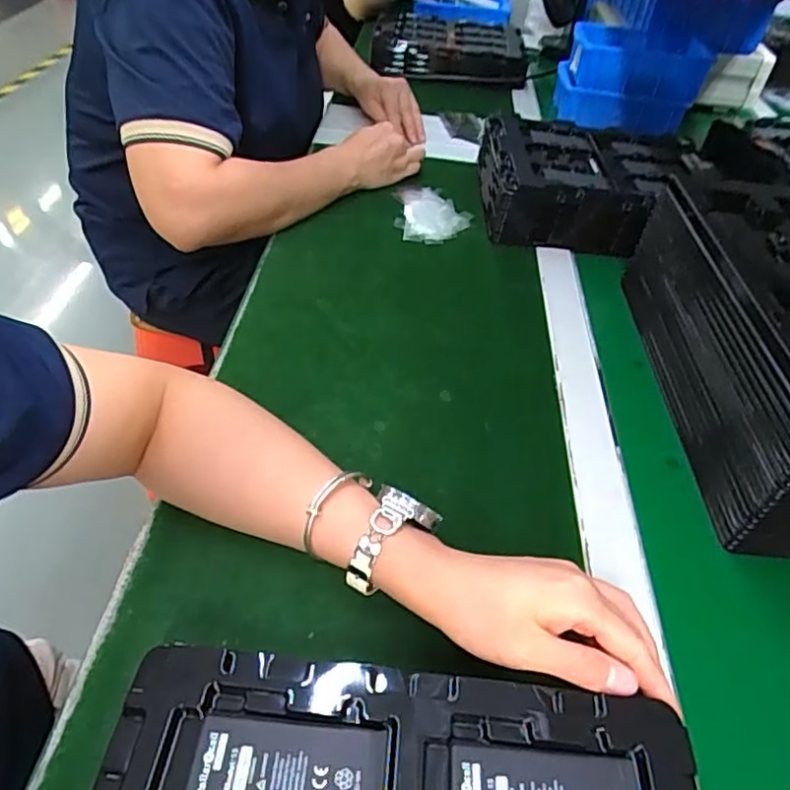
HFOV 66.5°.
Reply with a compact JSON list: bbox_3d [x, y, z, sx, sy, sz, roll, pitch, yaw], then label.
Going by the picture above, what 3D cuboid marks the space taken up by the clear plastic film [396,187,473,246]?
[{"bbox_3d":[0.046,-0.227,0.739,0.088,0.010,0.130,3,45,-3],"label":"clear plastic film"}]

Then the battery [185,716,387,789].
[{"bbox_3d":[-0.050,0.174,0.277,0.087,0.004,0.044,6,45,0],"label":"battery"}]

